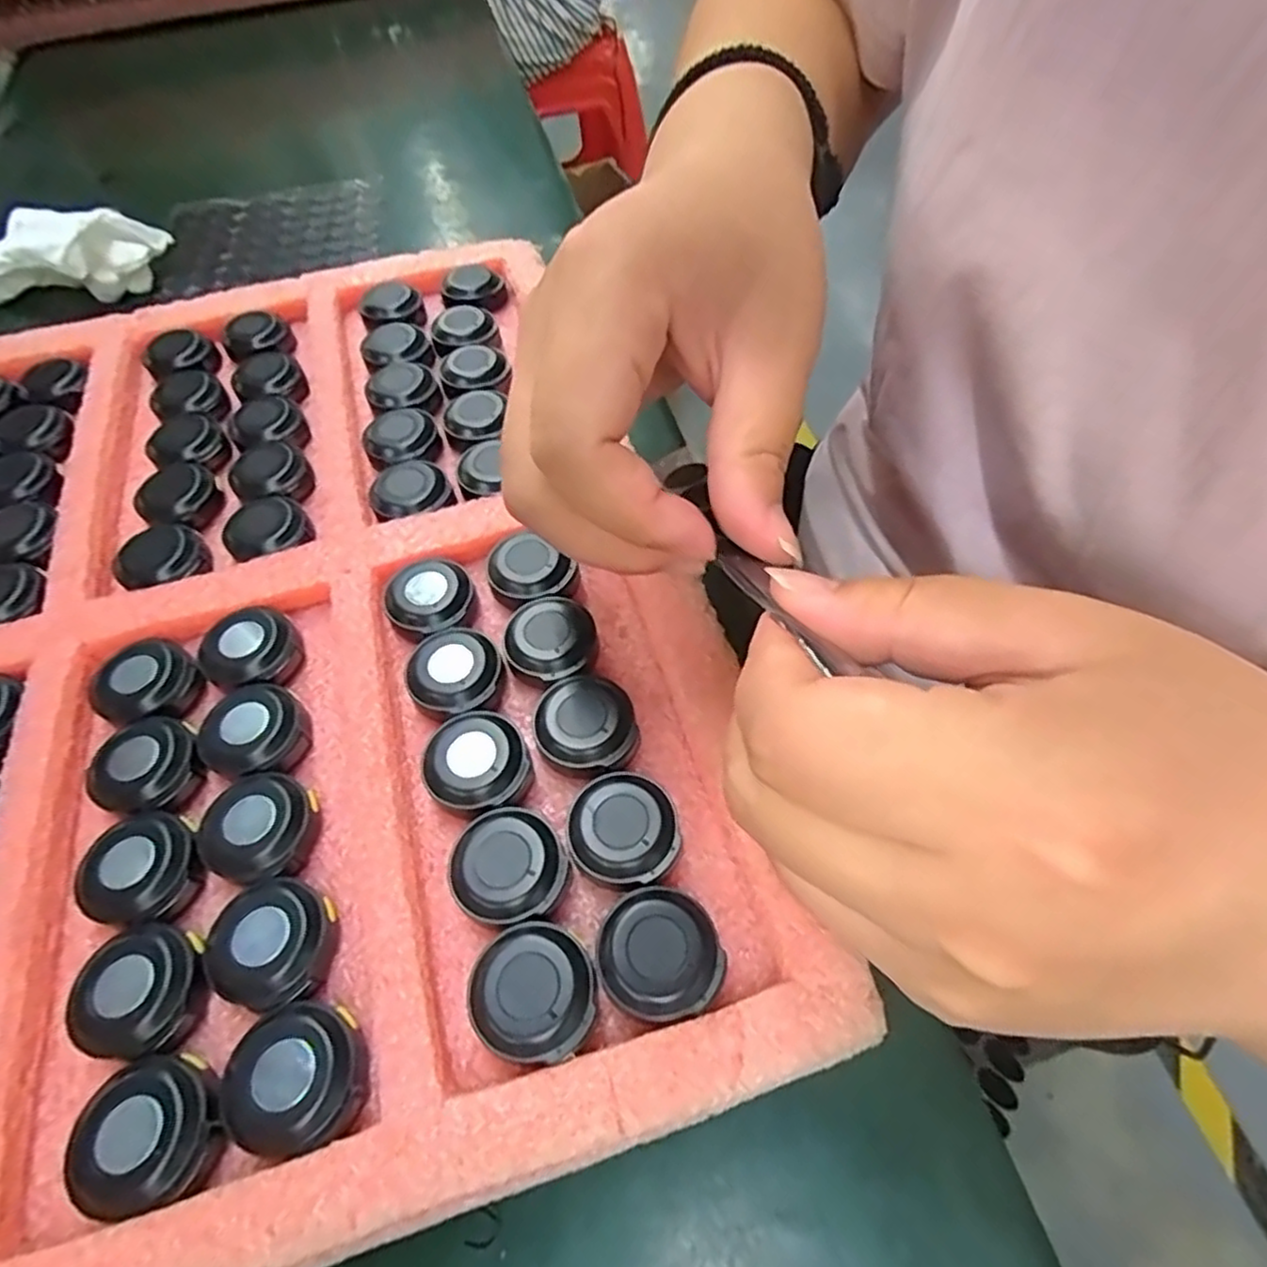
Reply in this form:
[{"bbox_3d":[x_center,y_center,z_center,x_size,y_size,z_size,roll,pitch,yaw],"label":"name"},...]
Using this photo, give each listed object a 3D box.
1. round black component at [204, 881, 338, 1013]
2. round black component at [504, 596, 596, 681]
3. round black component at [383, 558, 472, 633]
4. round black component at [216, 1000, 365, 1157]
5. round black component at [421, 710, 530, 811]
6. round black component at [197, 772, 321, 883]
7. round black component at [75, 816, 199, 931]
[{"bbox_3d":[-0.093,0.078,0.180,0.030,0.012,0.029,-2,56,3],"label":"round black component"},{"bbox_3d":[-0.026,0.001,0.225,0.029,0.009,0.026,20,60,16],"label":"round black component"},{"bbox_3d":[-0.069,-0.013,0.237,0.030,0.008,0.026,23,61,18],"label":"round black component"},{"bbox_3d":[-0.079,0.102,0.163,0.029,0.012,0.029,-2,56,3],"label":"round black component"},{"bbox_3d":[-0.045,0.037,0.202,0.030,0.009,0.027,32,64,22],"label":"round black component"},{"bbox_3d":[-0.104,0.054,0.197,0.027,0.013,0.030,-3,56,2],"label":"round black component"},{"bbox_3d":[-0.132,0.064,0.191,0.028,0.012,0.028,22,61,17],"label":"round black component"}]

